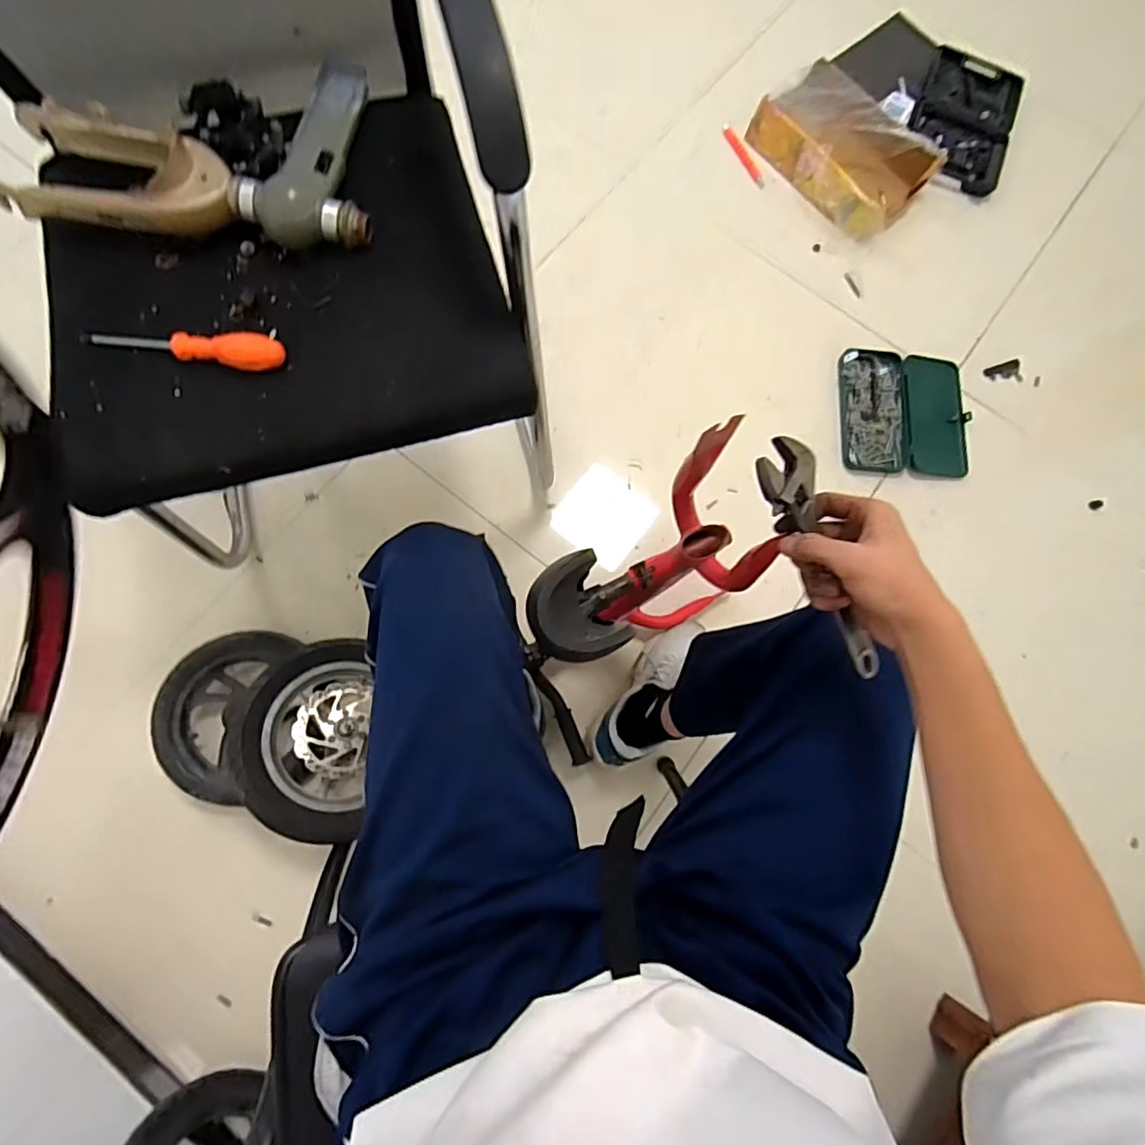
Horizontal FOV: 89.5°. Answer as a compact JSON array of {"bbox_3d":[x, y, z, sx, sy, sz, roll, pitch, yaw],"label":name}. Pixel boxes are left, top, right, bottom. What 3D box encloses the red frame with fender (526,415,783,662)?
[{"bbox_3d":[0.072,0.001,0.546,0.231,0.207,0.121,-34,81,-11],"label":"red frame with fender"}]

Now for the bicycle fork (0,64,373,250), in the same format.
[{"bbox_3d":[-0.402,-0.462,0.610,0.363,0.057,0.230,-1,76,-4],"label":"bicycle fork"}]

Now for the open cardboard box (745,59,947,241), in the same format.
[{"bbox_3d":[0.556,-0.873,1.191,0.219,0.082,0.359,-35,82,-9],"label":"open cardboard box"}]

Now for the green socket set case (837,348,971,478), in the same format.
[{"bbox_3d":[0.638,-0.310,1.116,0.240,0.033,0.241,4,80,-1],"label":"green socket set case"}]

